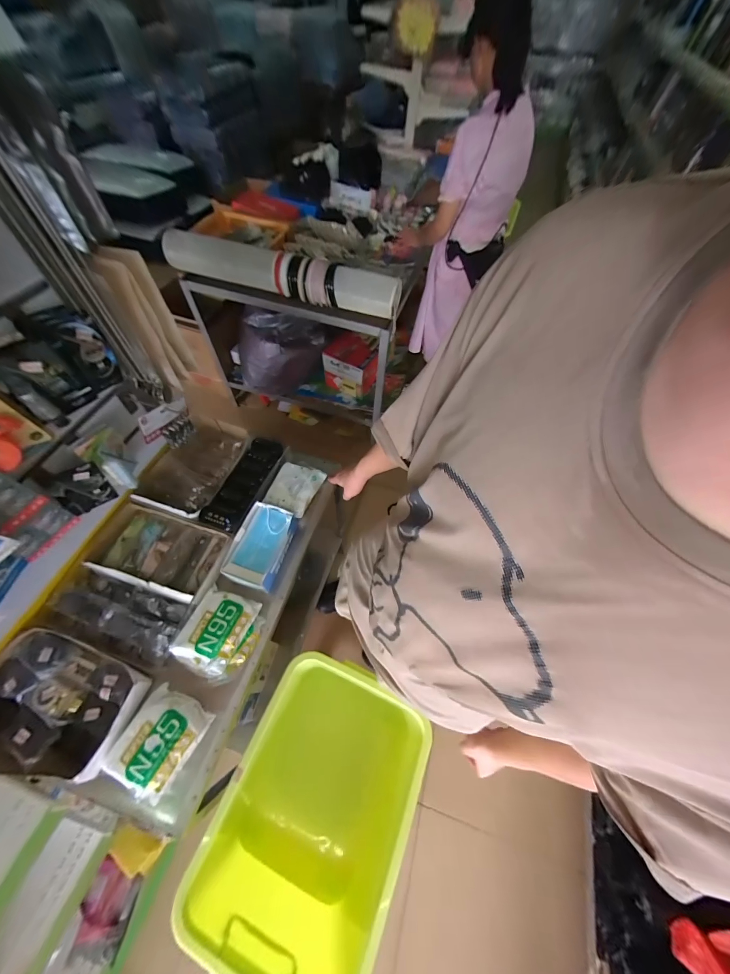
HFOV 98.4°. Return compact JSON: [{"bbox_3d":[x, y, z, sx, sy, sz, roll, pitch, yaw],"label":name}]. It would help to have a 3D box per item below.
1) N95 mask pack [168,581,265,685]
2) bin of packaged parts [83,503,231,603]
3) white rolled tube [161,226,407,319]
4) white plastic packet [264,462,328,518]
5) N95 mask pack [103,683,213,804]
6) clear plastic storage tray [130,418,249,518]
[{"bbox_3d":[-0.299,0.303,0.650,0.135,0.068,0.157,22,61,10],"label":"N95 mask pack"},{"bbox_3d":[-0.466,0.152,0.734,0.276,0.050,0.162,17,60,7],"label":"bin of packaged parts"},{"bbox_3d":[-0.342,-0.874,1.295,0.976,0.155,0.122,17,60,7],"label":"white rolled tube"},{"bbox_3d":[-0.188,0.000,0.833,0.119,0.029,0.144,19,61,8],"label":"white plastic packet"},{"bbox_3d":[-0.367,0.455,0.562,0.120,0.037,0.136,24,61,11],"label":"N95 mask pack"},{"bbox_3d":[-0.439,-0.062,0.830,0.153,0.086,0.287,19,61,8],"label":"clear plastic storage tray"}]

